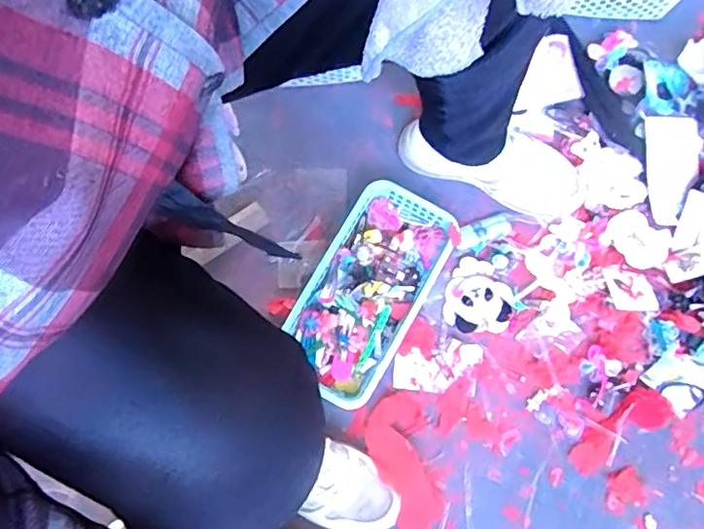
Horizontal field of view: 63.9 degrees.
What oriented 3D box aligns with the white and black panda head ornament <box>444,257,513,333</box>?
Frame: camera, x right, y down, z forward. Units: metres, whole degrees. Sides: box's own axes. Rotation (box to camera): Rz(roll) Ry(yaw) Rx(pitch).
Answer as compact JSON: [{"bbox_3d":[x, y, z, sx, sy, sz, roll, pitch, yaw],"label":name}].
[{"bbox_3d":[0.159,0.039,0.706,0.082,0.016,0.090,0,78,1],"label":"white and black panda head ornament"}]

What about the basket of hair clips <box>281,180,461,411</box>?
[{"bbox_3d":[0.018,0.032,0.694,0.133,0.047,0.261,29,80,7],"label":"basket of hair clips"}]

